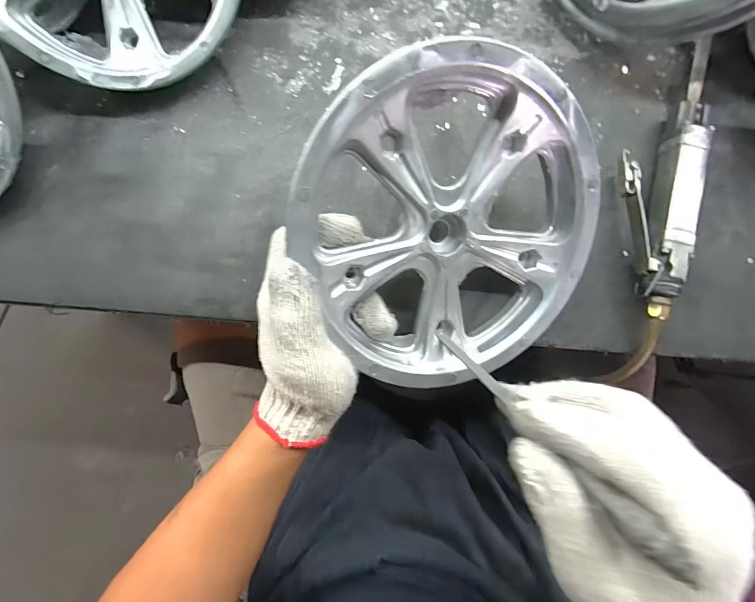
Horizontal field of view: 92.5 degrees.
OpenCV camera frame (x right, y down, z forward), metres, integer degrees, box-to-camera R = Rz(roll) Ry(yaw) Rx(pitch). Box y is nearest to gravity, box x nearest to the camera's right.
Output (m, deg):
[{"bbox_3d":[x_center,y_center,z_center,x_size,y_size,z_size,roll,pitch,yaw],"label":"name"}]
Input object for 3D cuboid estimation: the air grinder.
[{"bbox_3d":[0.229,-0.099,0.293,0.056,0.027,0.220,8,87,2],"label":"air grinder"}]

